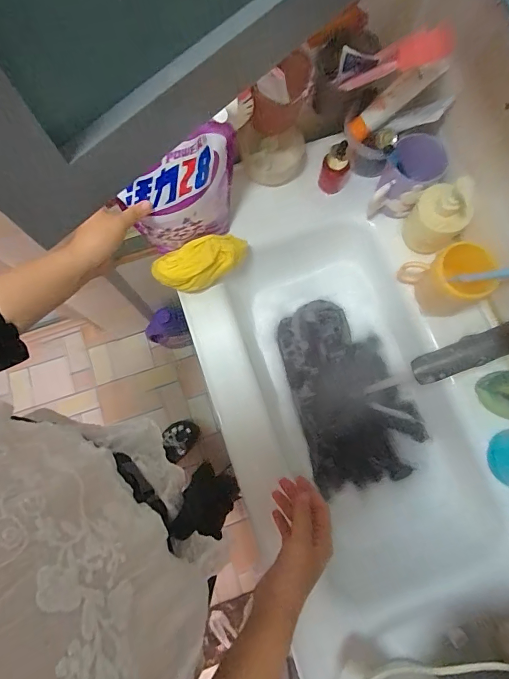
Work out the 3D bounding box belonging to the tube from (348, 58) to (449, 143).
[{"bbox_3d":[0.220,-0.373,0.589,0.030,0.155,0.031,-1,71,-48],"label":"tube"}]

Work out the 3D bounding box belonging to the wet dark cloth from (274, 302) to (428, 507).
[{"bbox_3d":[0.172,0.087,0.675,0.202,0.027,0.325,-13,77,-5],"label":"wet dark cloth"}]

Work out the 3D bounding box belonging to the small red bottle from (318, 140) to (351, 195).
[{"bbox_3d":[0.140,-0.291,0.635,0.046,0.087,0.044,0,76,0],"label":"small red bottle"}]

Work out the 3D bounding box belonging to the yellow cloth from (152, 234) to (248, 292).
[{"bbox_3d":[-0.083,-0.120,0.602,0.153,0.064,0.067,-21,77,-4],"label":"yellow cloth"}]

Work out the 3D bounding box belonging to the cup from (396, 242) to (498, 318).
[{"bbox_3d":[0.303,-0.098,0.597,0.088,0.096,0.116,-43,80,-9],"label":"cup"}]

